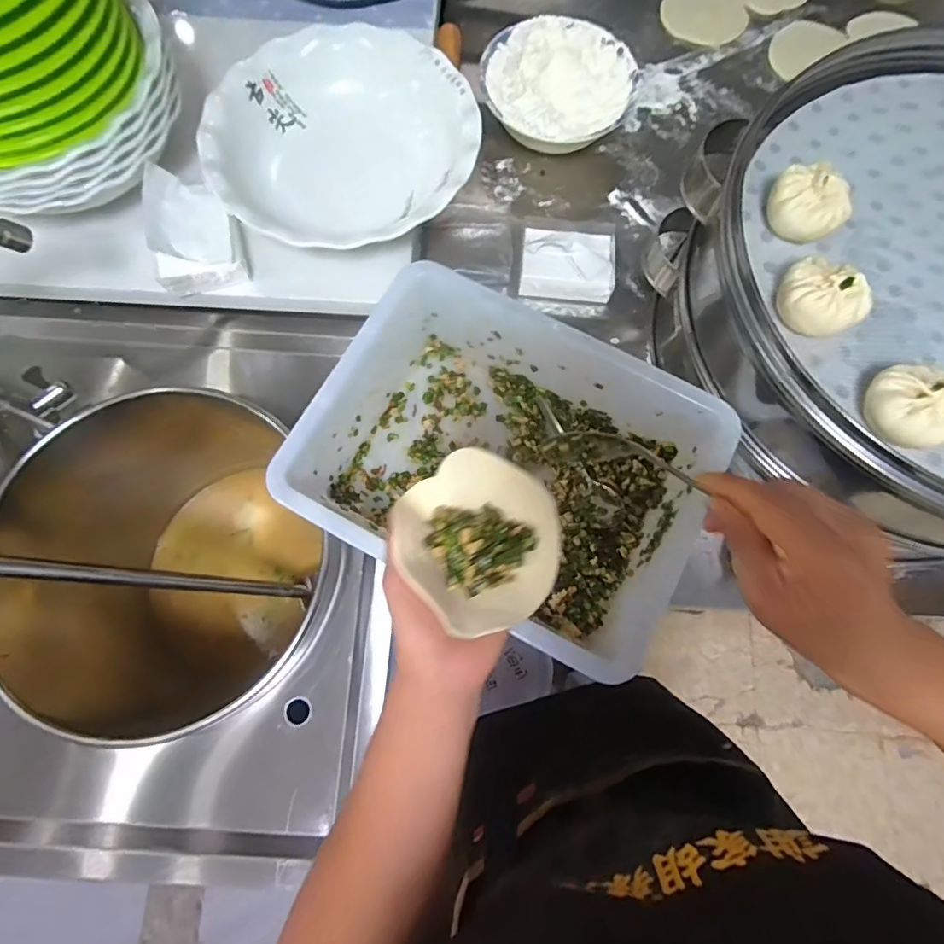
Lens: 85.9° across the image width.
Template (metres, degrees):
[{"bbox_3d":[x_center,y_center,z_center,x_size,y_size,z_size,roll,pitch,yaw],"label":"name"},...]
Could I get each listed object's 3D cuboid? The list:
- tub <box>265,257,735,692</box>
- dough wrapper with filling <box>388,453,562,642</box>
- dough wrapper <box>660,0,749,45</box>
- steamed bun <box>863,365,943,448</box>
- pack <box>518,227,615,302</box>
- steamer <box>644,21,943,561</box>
[{"bbox_3d":[0.034,-0.007,0.510,0.356,0.110,0.270,28,77,6],"label":"tub"},{"bbox_3d":[0.007,0.047,0.353,0.105,0.025,0.116,-37,79,-10],"label":"dough wrapper with filling"},{"bbox_3d":[0.349,-0.690,0.764,0.125,0.011,0.125,22,76,5],"label":"dough wrapper"},{"bbox_3d":[0.353,-0.052,0.402,0.065,0.050,0.068,0,75,-1],"label":"steamed bun"},{"bbox_3d":[0.117,-0.257,0.613,0.109,0.046,0.083,6,75,1],"label":"pack"},{"bbox_3d":[0.476,-0.170,0.500,0.505,0.163,0.478,-10,76,-3],"label":"steamer"}]

